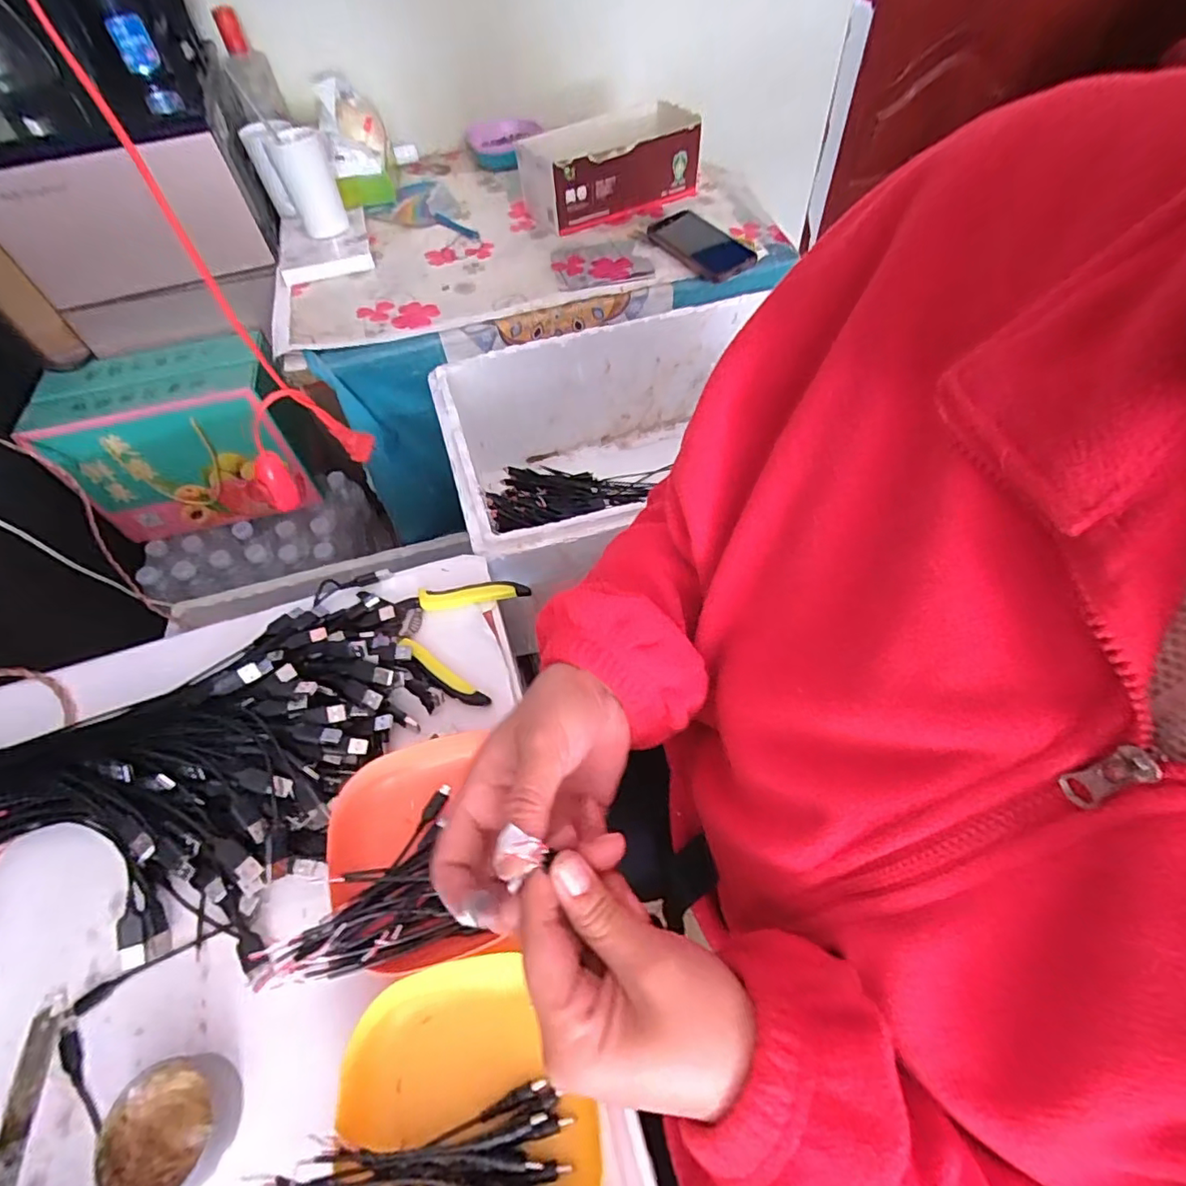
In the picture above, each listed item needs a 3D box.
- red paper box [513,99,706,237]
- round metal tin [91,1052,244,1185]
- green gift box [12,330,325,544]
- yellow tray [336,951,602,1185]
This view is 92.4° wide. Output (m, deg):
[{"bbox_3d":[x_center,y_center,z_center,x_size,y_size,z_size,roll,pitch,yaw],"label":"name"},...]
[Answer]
[{"bbox_3d":[0.022,-0.664,0.886,0.254,0.099,0.142,-25,58,-13],"label":"red paper box"},{"bbox_3d":[-0.242,0.305,0.325,0.065,0.026,0.062,-16,57,-7],"label":"round metal tin"},{"bbox_3d":[-0.651,-0.248,0.935,0.325,0.239,0.163,-12,56,-4],"label":"green gift box"},{"bbox_3d":[-0.073,0.290,0.322,0.136,0.035,0.144,-13,56,-5],"label":"yellow tray"}]

